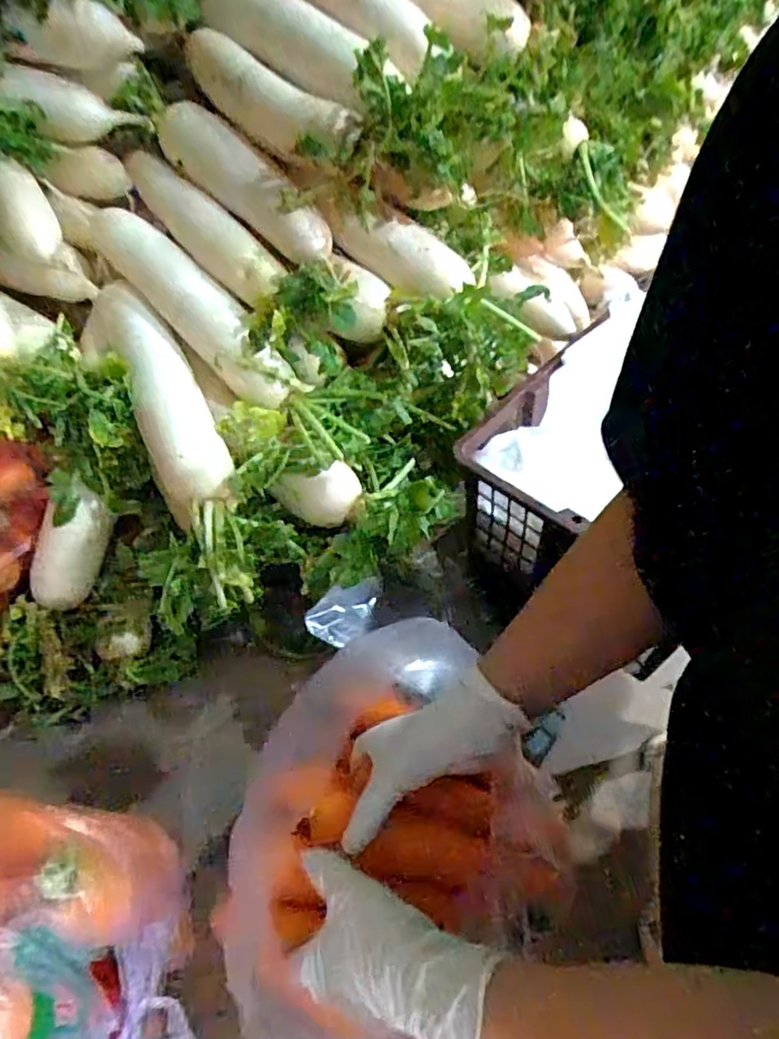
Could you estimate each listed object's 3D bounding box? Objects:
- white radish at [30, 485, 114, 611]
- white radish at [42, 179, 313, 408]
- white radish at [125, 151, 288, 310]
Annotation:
[{"bbox_3d":[-0.337,0.031,0.659,0.049,0.050,0.135,20,90,15],"label":"white radish"},{"bbox_3d":[-0.216,-0.229,0.614,0.320,0.052,0.057,42,61,7],"label":"white radish"},{"bbox_3d":[-0.197,-0.298,0.629,0.242,0.067,0.046,37,60,25],"label":"white radish"}]

